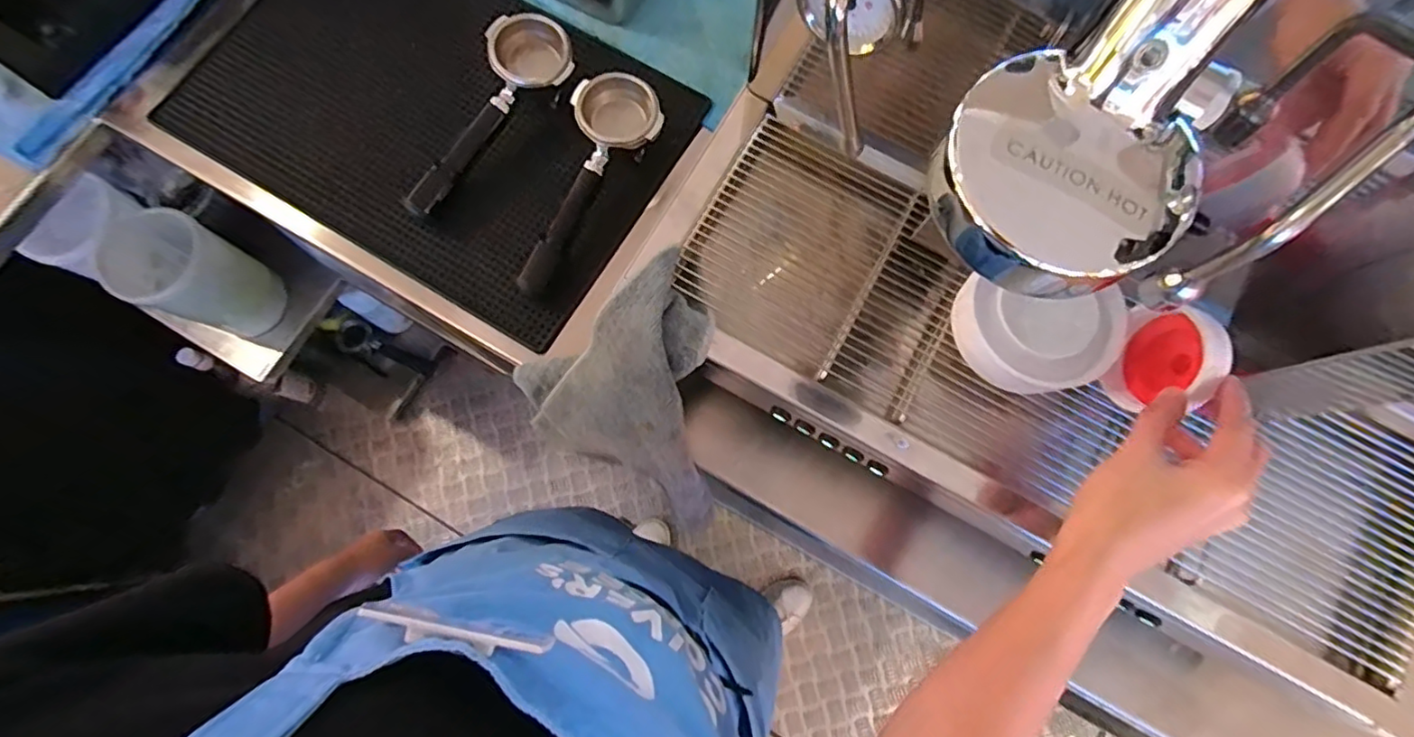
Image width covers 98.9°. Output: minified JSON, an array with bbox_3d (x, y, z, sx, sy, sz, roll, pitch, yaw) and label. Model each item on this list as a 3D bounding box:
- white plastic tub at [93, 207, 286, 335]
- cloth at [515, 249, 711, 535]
[{"bbox_3d":[-0.718,-0.131,0.854,0.146,0.180,0.131,22,78,4],"label":"white plastic tub"},{"bbox_3d":[-0.060,0.047,0.484,0.160,0.195,0.175,-23,79,-6],"label":"cloth"}]

